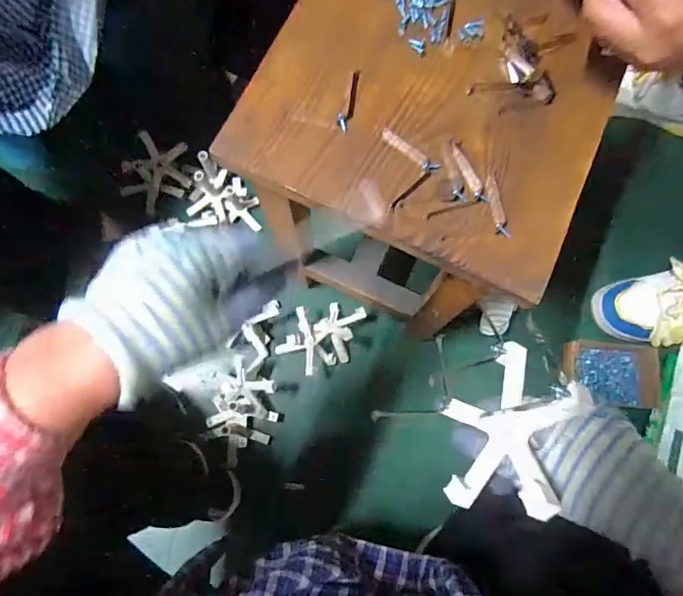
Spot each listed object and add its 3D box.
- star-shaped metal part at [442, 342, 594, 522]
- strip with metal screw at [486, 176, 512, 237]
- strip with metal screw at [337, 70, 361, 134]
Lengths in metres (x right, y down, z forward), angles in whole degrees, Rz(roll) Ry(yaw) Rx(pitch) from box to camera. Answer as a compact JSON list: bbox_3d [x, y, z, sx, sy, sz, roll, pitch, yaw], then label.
[{"bbox_3d":[0.105,0.084,0.296,0.014,0.095,0.108,31,76,-25],"label":"star-shaped metal part"},{"bbox_3d":[0.127,-0.075,0.372,0.011,0.005,0.054,-6,77,-3],"label":"strip with metal screw"},{"bbox_3d":[0.008,-0.168,0.386,0.011,0.004,0.059,18,77,3],"label":"strip with metal screw"}]

